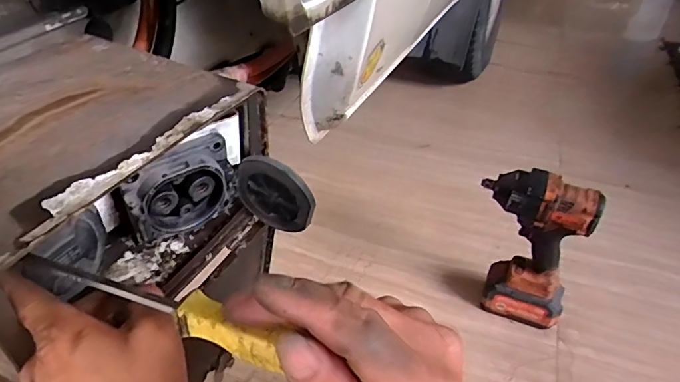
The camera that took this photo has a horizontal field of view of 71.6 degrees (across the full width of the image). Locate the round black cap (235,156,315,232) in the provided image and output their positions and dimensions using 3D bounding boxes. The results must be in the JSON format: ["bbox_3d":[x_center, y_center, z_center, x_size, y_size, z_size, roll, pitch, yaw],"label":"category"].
[{"bbox_3d":[-0.057,0.003,0.413,0.074,0.077,0.008,17,41,19],"label":"round black cap"}]

